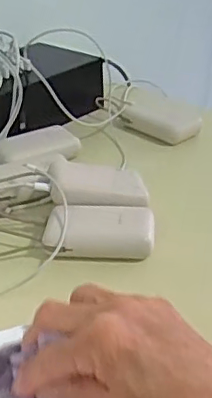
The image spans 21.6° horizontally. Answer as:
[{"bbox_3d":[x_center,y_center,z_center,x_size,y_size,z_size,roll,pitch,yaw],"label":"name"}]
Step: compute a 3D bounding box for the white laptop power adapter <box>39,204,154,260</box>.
[{"bbox_3d":[-0.007,0.030,0.536,0.101,0.025,0.060,-1,30,0],"label":"white laptop power adapter"}]

